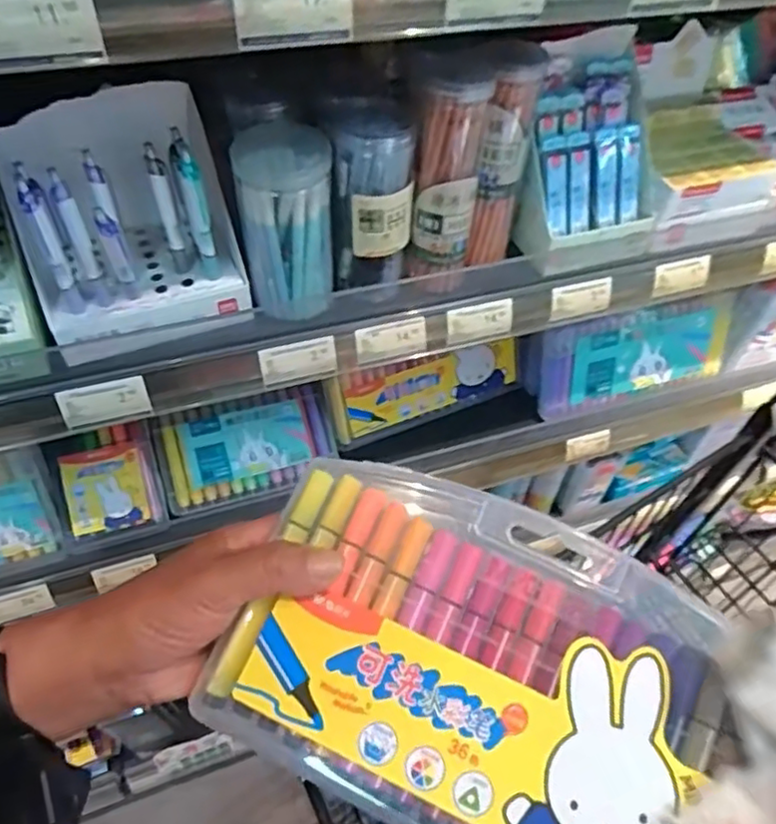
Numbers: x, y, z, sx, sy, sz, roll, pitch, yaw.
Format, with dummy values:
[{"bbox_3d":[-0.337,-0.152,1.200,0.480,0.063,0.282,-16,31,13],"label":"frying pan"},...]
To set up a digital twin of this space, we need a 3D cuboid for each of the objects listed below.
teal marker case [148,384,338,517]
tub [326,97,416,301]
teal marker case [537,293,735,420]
[{"bbox_3d":[-0.162,0.041,0.741,0.194,0.028,0.109,-14,84,-12],"label":"teal marker case"},{"bbox_3d":[-0.012,-0.170,0.523,0.064,0.133,0.071,0,50,-3],"label":"tub"},{"bbox_3d":[0.322,-0.085,0.842,0.272,0.135,0.050,-13,30,-14],"label":"teal marker case"}]

